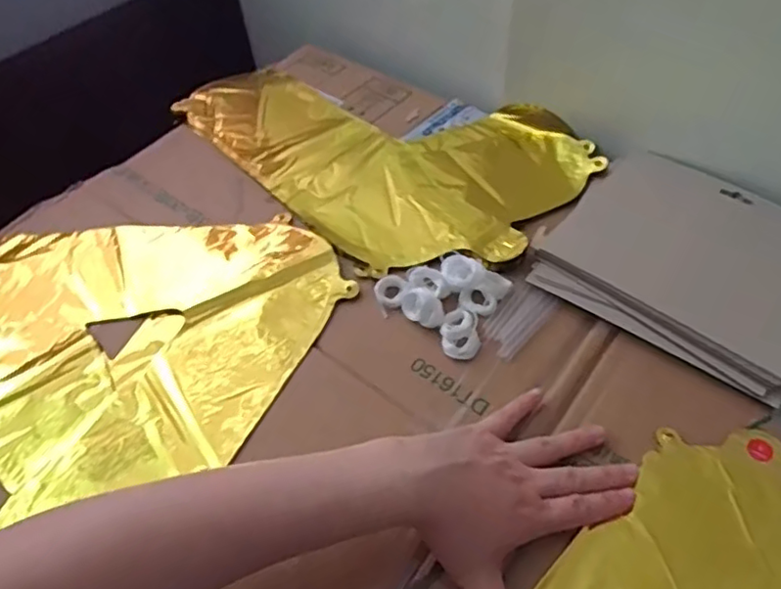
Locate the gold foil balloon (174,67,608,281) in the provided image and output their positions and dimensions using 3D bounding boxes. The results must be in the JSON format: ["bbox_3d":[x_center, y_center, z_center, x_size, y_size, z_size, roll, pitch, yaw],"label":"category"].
[{"bbox_3d":[-0.021,-0.157,0.617,0.402,0.020,0.254,33,60,26],"label":"gold foil balloon"}]

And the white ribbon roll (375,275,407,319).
[{"bbox_3d":[-0.001,0.001,0.483,0.023,0.007,0.037,11,53,12],"label":"white ribbon roll"}]

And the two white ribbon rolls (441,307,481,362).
[{"bbox_3d":[0.052,0.029,0.460,0.028,0.008,0.042,-3,52,1],"label":"two white ribbon rolls"}]

